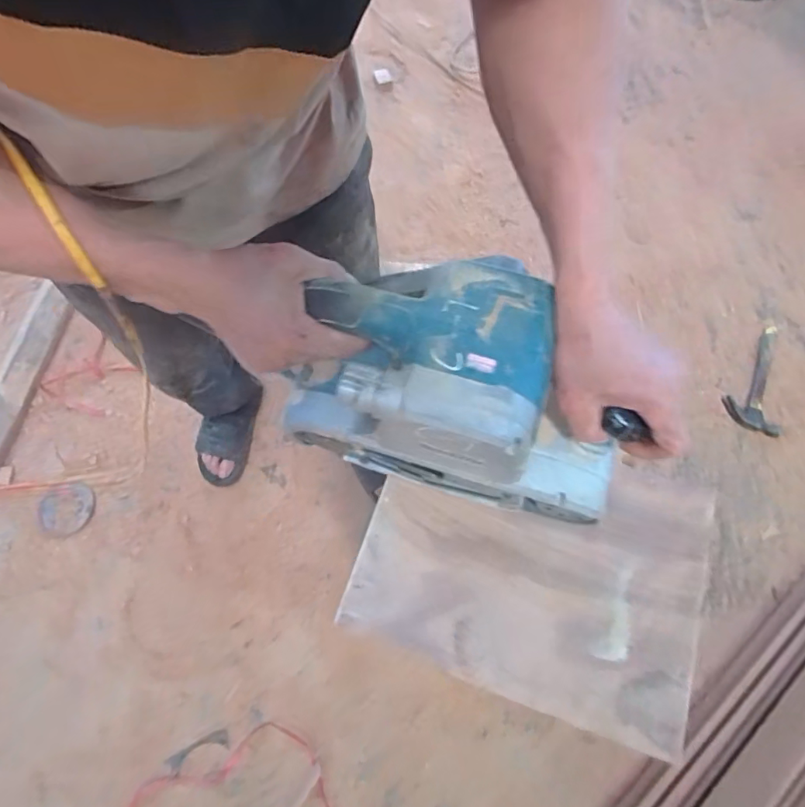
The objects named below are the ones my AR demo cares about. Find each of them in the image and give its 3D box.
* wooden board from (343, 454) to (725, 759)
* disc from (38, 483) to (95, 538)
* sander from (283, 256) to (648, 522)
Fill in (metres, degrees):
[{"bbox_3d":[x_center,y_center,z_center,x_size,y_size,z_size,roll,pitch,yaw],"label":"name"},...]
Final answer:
[{"bbox_3d":[0.117,0.137,0.454,0.292,0.021,0.233,18,68,7],"label":"wooden board"},{"bbox_3d":[-0.739,0.232,1.092,0.109,0.006,0.111,-17,69,-8],"label":"disc"},{"bbox_3d":[0.044,-0.013,0.415,0.261,0.166,0.142,16,65,9],"label":"sander"}]

